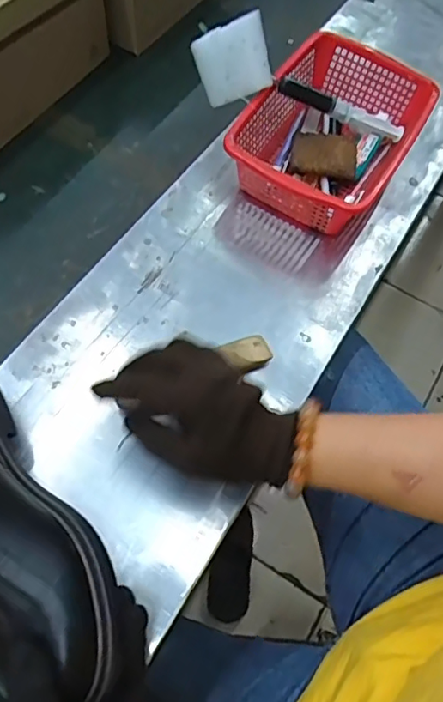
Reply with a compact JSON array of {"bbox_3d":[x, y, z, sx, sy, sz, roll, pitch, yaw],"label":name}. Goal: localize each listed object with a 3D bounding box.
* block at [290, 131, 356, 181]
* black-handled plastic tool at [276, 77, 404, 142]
[{"bbox_3d":[0.104,-0.201,0.557,0.066,0.023,0.044,11,58,-1],"label":"block"},{"bbox_3d":[0.125,-0.251,0.565,0.148,0.022,0.022,12,58,-22],"label":"black-handled plastic tool"}]

